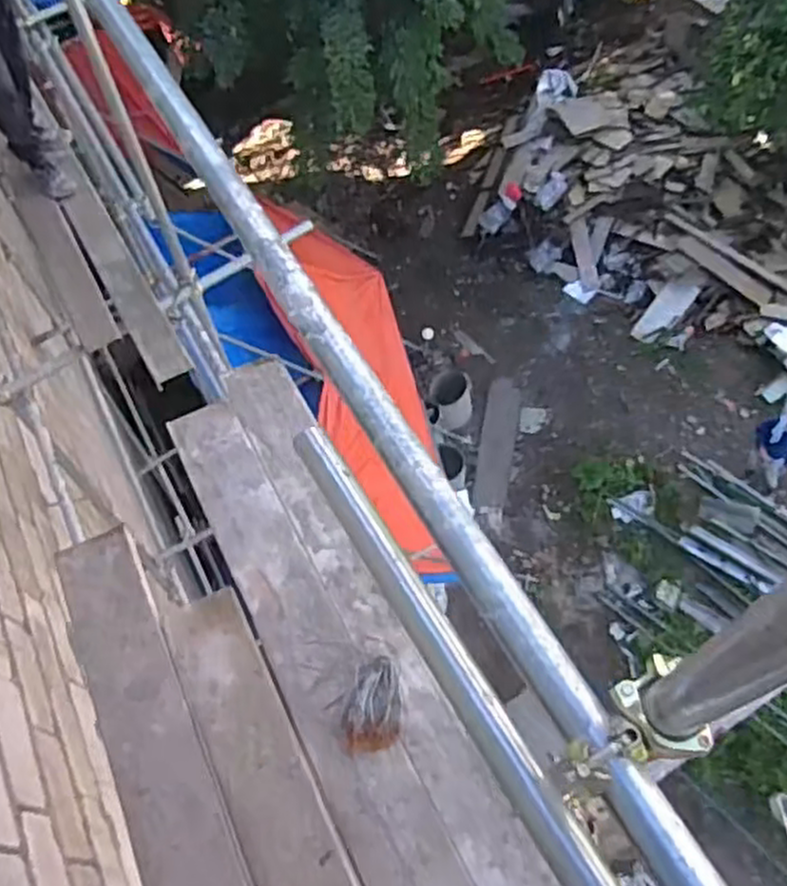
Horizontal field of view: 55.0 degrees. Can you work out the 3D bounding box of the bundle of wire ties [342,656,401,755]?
[{"bbox_3d":[-0.037,0.461,1.341,0.097,0.021,0.160,-2,57,2],"label":"bundle of wire ties"}]

